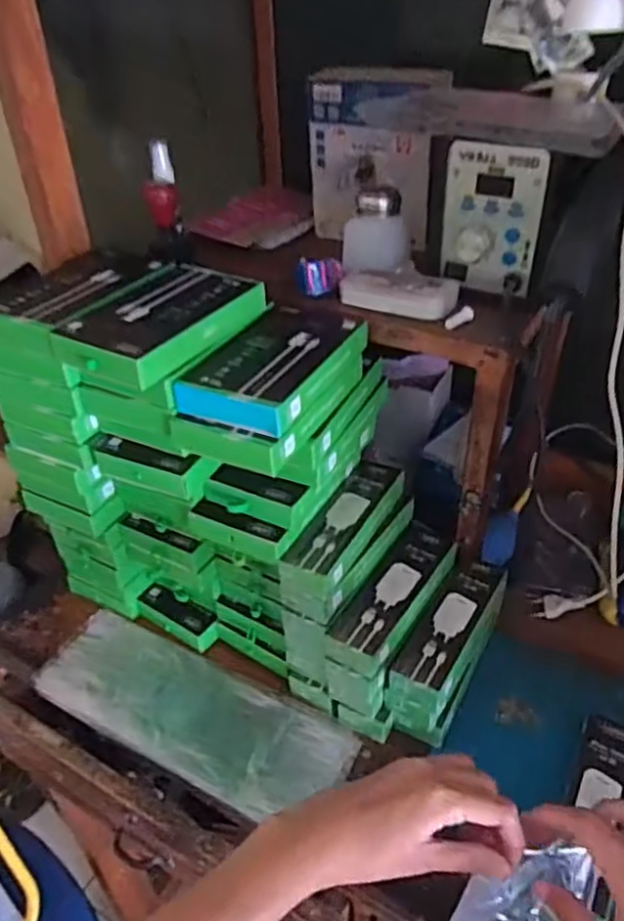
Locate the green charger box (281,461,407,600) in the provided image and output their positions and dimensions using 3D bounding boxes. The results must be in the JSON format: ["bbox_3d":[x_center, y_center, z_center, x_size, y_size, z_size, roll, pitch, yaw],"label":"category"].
[{"bbox_3d":[0.033,0.053,0.600,0.049,0.024,0.162,17,42,24],"label":"green charger box"}]

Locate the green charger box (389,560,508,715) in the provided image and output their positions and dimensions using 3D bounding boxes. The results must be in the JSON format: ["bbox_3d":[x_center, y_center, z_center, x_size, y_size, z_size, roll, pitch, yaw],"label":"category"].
[{"bbox_3d":[0.129,0.157,0.608,0.050,0.041,0.160,21,43,27],"label":"green charger box"}]

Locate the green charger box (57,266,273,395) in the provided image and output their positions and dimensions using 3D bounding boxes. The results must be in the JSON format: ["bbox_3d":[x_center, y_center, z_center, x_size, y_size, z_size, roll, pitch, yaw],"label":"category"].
[{"bbox_3d":[-0.123,-0.115,0.540,0.097,0.029,0.161,18,42,25],"label":"green charger box"}]

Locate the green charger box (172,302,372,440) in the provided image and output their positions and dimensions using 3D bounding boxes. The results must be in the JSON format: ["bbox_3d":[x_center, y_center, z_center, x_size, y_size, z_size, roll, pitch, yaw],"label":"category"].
[{"bbox_3d":[-0.028,-0.078,0.536,0.090,0.027,0.156,16,41,23],"label":"green charger box"}]

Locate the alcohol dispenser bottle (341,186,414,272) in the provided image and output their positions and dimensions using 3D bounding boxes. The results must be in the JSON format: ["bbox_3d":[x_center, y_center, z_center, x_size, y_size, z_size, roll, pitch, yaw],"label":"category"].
[{"bbox_3d":[0.061,-0.220,0.624,0.063,0.069,0.062,2,38,6],"label":"alcohol dispenser bottle"}]

